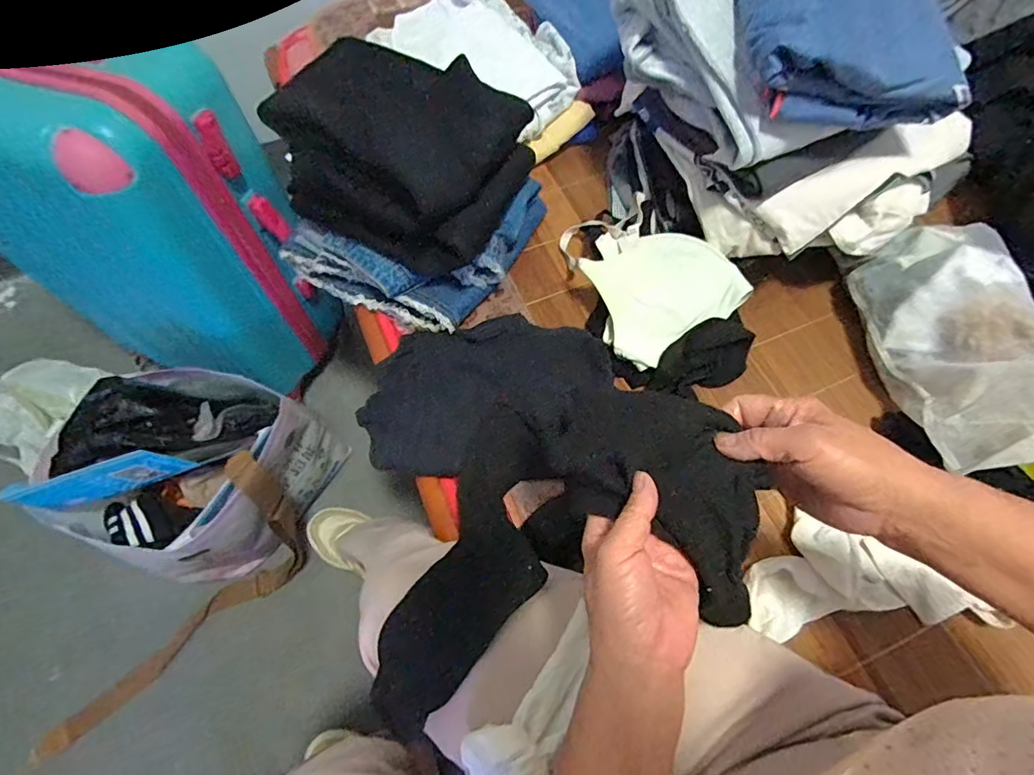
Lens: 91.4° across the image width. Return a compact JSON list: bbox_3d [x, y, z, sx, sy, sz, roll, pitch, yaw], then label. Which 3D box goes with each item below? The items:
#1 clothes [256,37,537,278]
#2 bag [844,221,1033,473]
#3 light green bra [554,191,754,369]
[{"bbox_3d":[-0.120,-0.263,0.537,0.225,0.138,0.180,24,67,11],"label":"clothes"},{"bbox_3d":[0.456,-0.049,0.506,0.129,0.104,0.269,-1,64,0],"label":"bag"},{"bbox_3d":[0.144,-0.136,0.587,0.153,0.058,0.220,-23,66,-10],"label":"light green bra"}]

